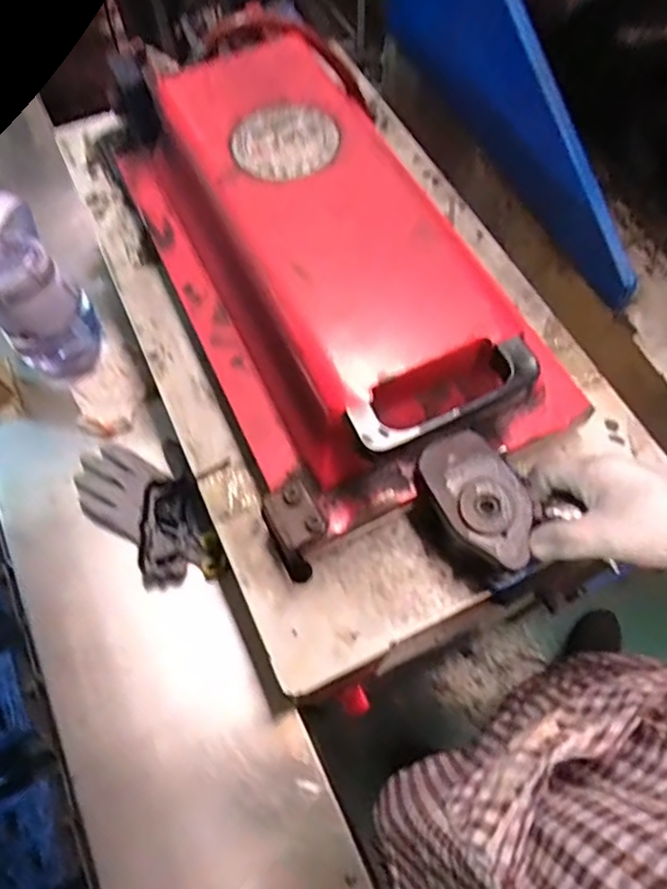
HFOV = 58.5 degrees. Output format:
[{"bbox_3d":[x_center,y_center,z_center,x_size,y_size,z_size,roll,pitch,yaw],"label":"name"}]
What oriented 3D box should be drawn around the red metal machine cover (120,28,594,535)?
[{"bbox_3d":[-0.006,-0.181,0.543,0.268,0.100,0.466,-24,67,-10],"label":"red metal machine cover"}]

